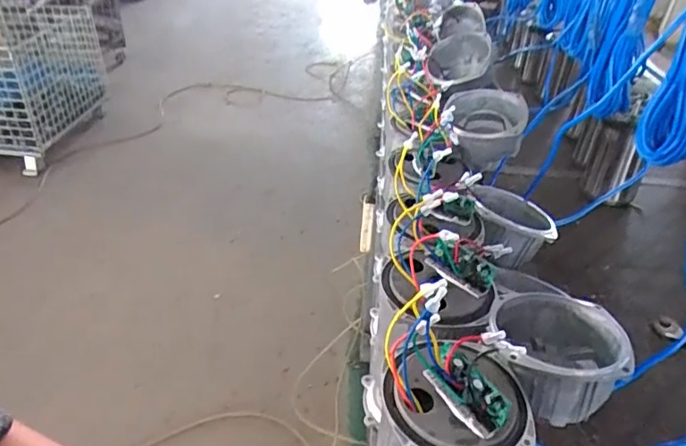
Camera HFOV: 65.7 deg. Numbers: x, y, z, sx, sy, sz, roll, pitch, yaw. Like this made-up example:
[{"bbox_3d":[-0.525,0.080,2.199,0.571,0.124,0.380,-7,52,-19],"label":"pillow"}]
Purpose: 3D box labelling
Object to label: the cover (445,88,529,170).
[{"bbox_3d":[0.227,-0.154,0.874,0.128,0.087,0.135,15,36,14],"label":"cover"}]

